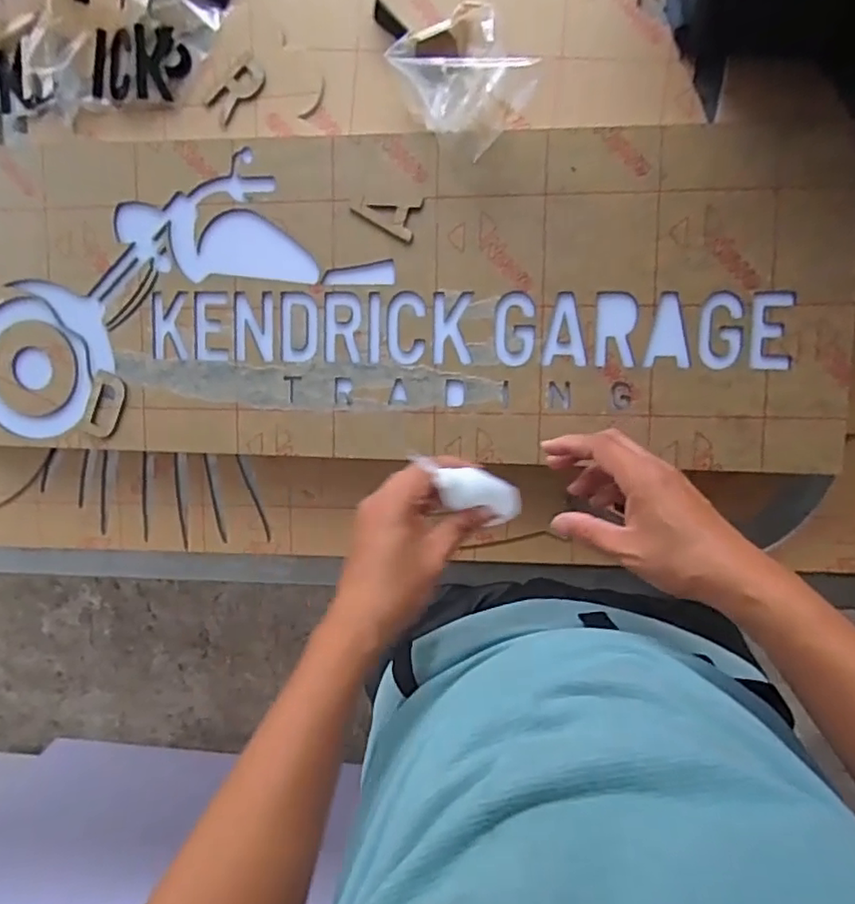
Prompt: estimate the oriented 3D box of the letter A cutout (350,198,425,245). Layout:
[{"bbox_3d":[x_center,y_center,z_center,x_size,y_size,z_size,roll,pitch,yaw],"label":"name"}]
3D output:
[{"bbox_3d":[-0.038,-0.225,0.581,0.062,0.006,0.040,20,99,5],"label":"letter A cutout"}]

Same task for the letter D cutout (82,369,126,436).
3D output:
[{"bbox_3d":[-0.328,-0.048,0.636,0.035,0.006,0.065,17,99,5],"label":"letter D cutout"}]

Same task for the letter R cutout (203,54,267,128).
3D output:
[{"bbox_3d":[-0.191,-0.365,0.624,0.035,0.004,0.071,45,100,0],"label":"letter R cutout"}]

